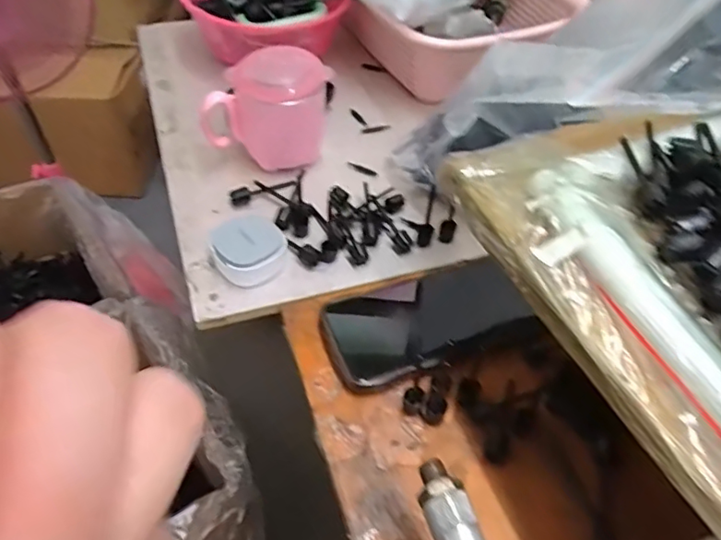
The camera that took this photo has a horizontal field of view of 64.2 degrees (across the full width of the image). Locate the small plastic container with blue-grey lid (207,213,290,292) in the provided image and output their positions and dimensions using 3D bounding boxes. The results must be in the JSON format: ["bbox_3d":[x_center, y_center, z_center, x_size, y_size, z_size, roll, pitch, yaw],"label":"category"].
[{"bbox_3d":[-0.089,-0.017,0.459,0.056,0.025,0.057,2,49,-2],"label":"small plastic container with blue-grey lid"}]

